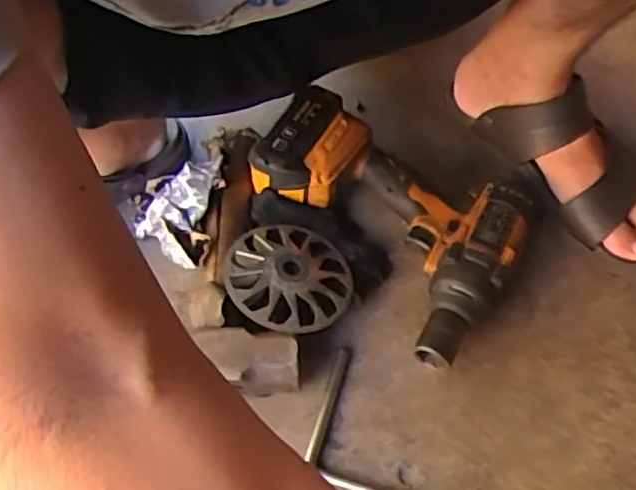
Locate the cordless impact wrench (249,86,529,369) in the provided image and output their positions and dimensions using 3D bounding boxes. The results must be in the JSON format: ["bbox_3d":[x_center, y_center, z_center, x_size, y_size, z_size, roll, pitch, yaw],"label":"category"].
[{"bbox_3d":[0.062,-0.032,0.582,0.156,0.072,0.249,-39,65,-22],"label":"cordless impact wrench"}]

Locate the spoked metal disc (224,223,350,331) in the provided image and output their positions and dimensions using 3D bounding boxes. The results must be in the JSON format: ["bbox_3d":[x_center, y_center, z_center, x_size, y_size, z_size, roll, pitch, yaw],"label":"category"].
[{"bbox_3d":[-0.024,0.026,0.549,0.103,0.016,0.103,11,51,-13],"label":"spoked metal disc"}]

